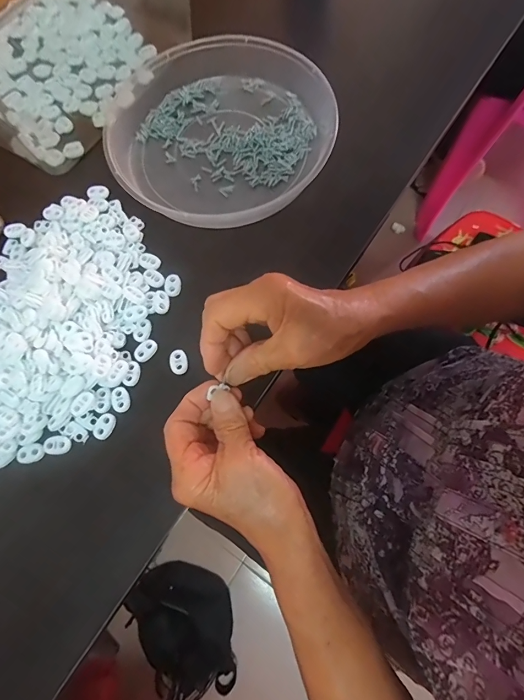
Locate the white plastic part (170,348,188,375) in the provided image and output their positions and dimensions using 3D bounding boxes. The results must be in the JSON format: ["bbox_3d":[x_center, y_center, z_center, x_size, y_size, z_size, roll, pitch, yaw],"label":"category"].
[{"bbox_3d":[-0.076,0.010,0.335,0.016,0.004,0.024,-12,71,-2],"label":"white plastic part"}]

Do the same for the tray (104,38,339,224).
[{"bbox_3d":[-0.046,-0.242,0.396,0.232,0.036,0.244,-1,71,2],"label":"tray"}]

